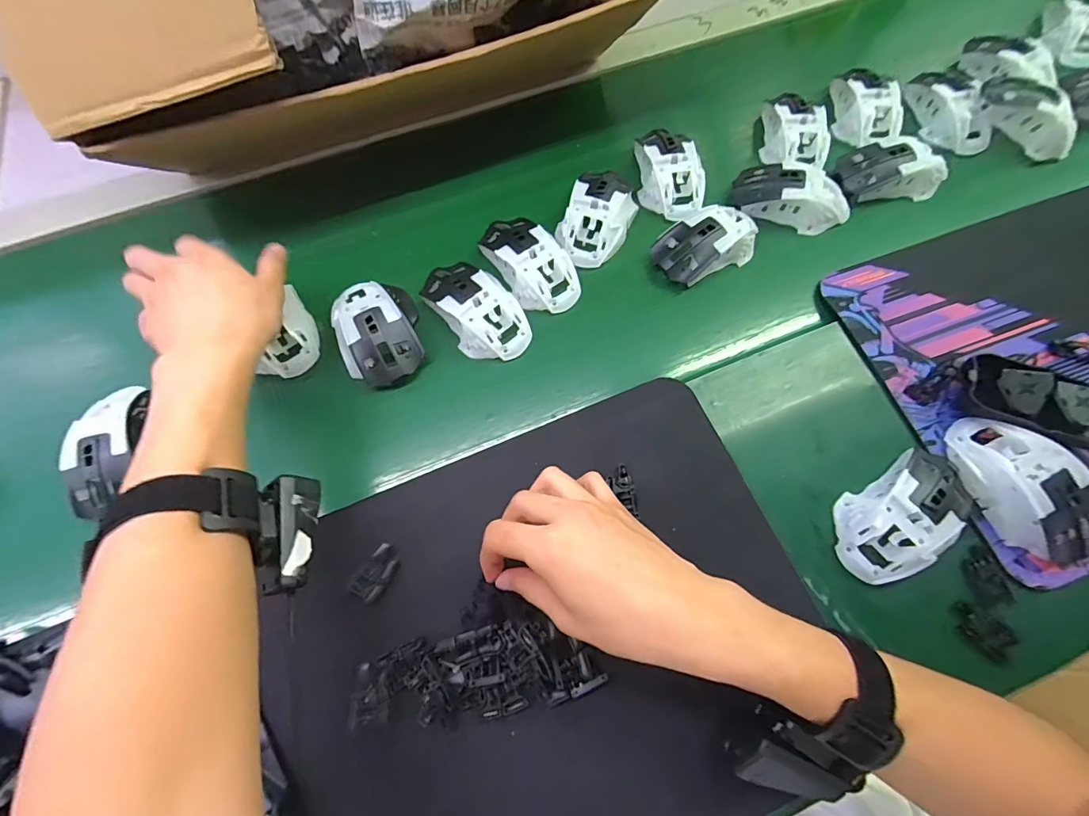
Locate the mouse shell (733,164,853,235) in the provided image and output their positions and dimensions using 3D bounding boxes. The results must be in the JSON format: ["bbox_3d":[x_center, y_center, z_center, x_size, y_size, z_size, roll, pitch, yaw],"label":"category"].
[{"bbox_3d":[0.250,-0.217,0.461,0.111,0.034,0.052,25,71,11],"label":"mouse shell"}]

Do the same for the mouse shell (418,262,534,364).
[{"bbox_3d":[-0.062,-0.093,0.422,0.067,0.033,0.113,-35,72,-12],"label":"mouse shell"}]

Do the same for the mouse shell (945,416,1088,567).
[{"bbox_3d":[0.367,0.060,0.347,0.066,0.038,0.120,-32,71,-10],"label":"mouse shell"}]

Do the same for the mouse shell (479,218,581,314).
[{"bbox_3d":[-0.012,-0.142,0.441,0.065,0.036,0.114,-32,71,-10],"label":"mouse shell"}]

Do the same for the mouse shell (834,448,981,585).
[{"bbox_3d":[0.273,0.078,0.345,0.114,0.037,0.063,-29,71,-9],"label":"mouse shell"}]

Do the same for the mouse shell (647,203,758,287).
[{"bbox_3d":[0.157,-0.163,0.444,0.107,0.037,0.063,-24,70,-8],"label":"mouse shell"}]

